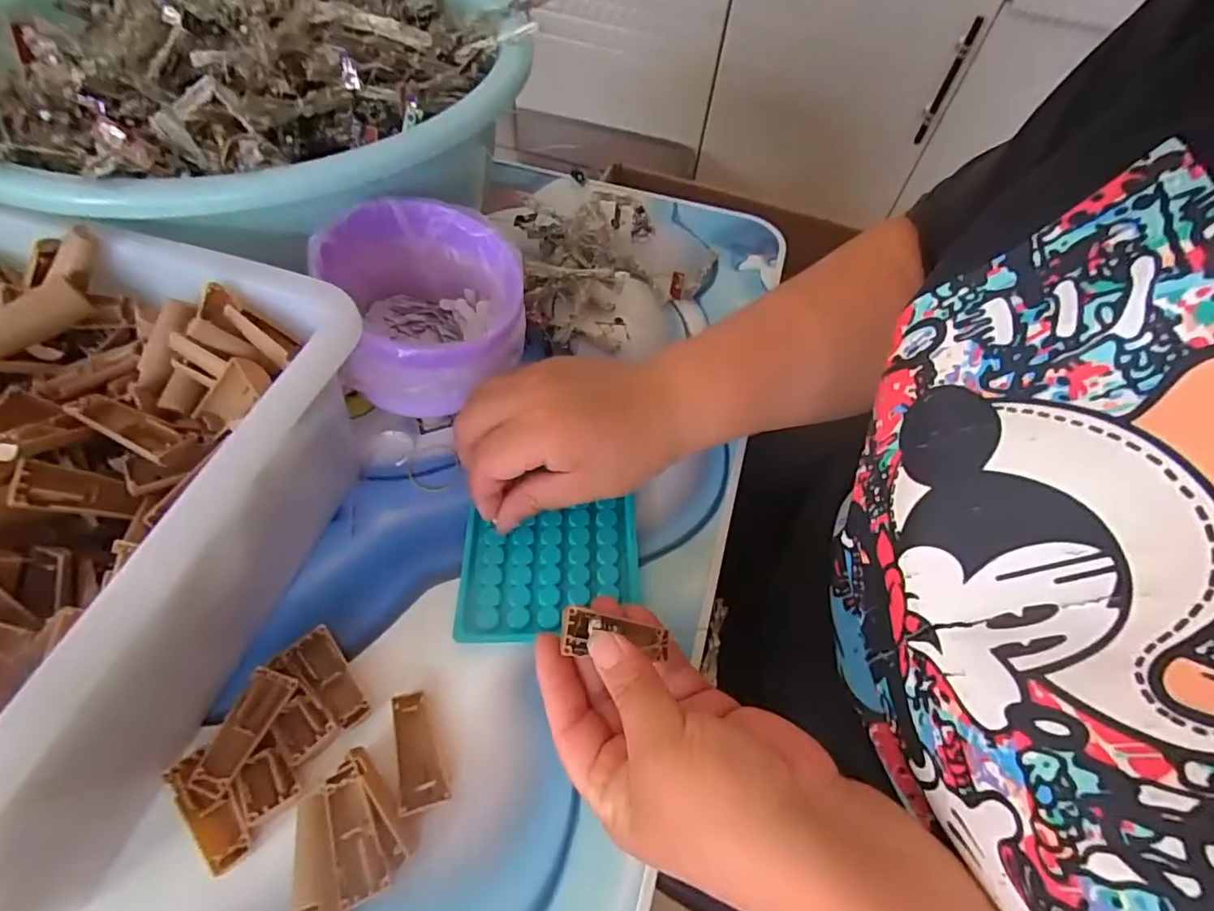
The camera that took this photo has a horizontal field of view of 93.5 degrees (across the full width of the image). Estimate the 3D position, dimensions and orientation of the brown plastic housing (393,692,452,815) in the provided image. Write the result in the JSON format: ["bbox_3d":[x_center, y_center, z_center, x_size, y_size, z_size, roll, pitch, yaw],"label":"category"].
[{"bbox_3d":[-0.087,0.133,0.260,0.019,0.013,0.048,-15,60,-14],"label":"brown plastic housing"}]

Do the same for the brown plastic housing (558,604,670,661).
[{"bbox_3d":[0.004,0.081,0.261,0.050,0.006,0.018,13,56,-12],"label":"brown plastic housing"}]

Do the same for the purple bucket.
[{"bbox_3d":[-0.100,-0.084,0.328,0.100,0.070,0.104,2,57,-3],"label":"purple bucket"}]

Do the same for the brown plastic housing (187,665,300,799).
[{"bbox_3d":[-0.160,0.120,0.251,0.019,0.004,0.051,18,58,7],"label":"brown plastic housing"}]

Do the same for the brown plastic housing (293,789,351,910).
[{"bbox_3d":[-0.117,0.165,0.232,0.019,0.008,0.050,-10,59,-11],"label":"brown plastic housing"}]

